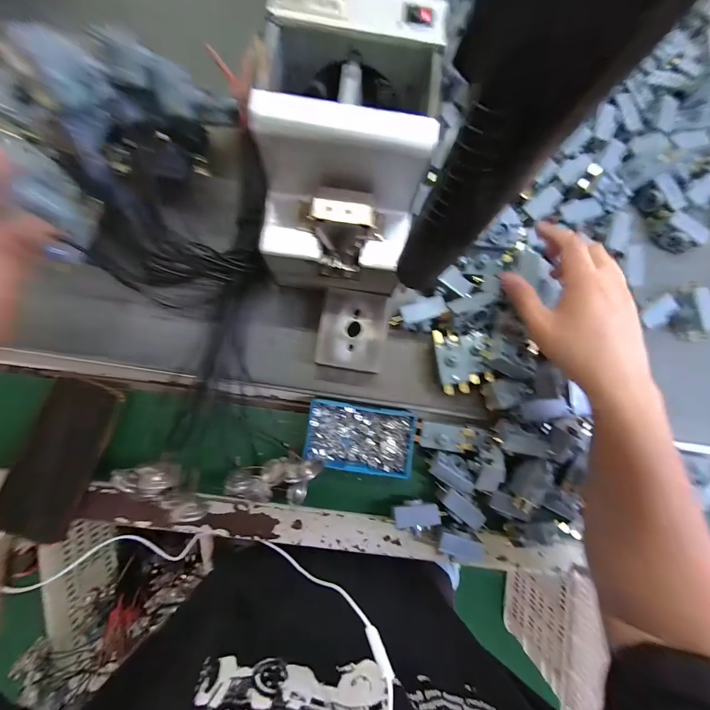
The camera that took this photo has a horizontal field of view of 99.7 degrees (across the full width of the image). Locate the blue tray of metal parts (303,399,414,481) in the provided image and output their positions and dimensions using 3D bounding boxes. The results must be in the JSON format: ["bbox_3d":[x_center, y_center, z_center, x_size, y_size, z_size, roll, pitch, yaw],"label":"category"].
[{"bbox_3d":[0.005,0.092,0.330,0.115,0.019,0.069,9,83,-3],"label":"blue tray of metal parts"}]

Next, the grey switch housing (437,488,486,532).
[{"bbox_3d":[0.115,0.167,0.327,0.051,0.019,0.021,40,83,1],"label":"grey switch housing"}]

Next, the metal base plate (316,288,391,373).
[{"bbox_3d":[-0.001,-0.026,0.304,0.066,0.006,0.080,9,83,-3],"label":"metal base plate"}]

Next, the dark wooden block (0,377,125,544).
[{"bbox_3d":[-0.295,0.103,0.300,0.057,0.019,0.151,18,83,-2],"label":"dark wooden block"}]

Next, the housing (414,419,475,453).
[{"bbox_3d":[0.099,0.091,0.331,0.064,0.015,0.028,12,83,-3],"label":"housing"}]

